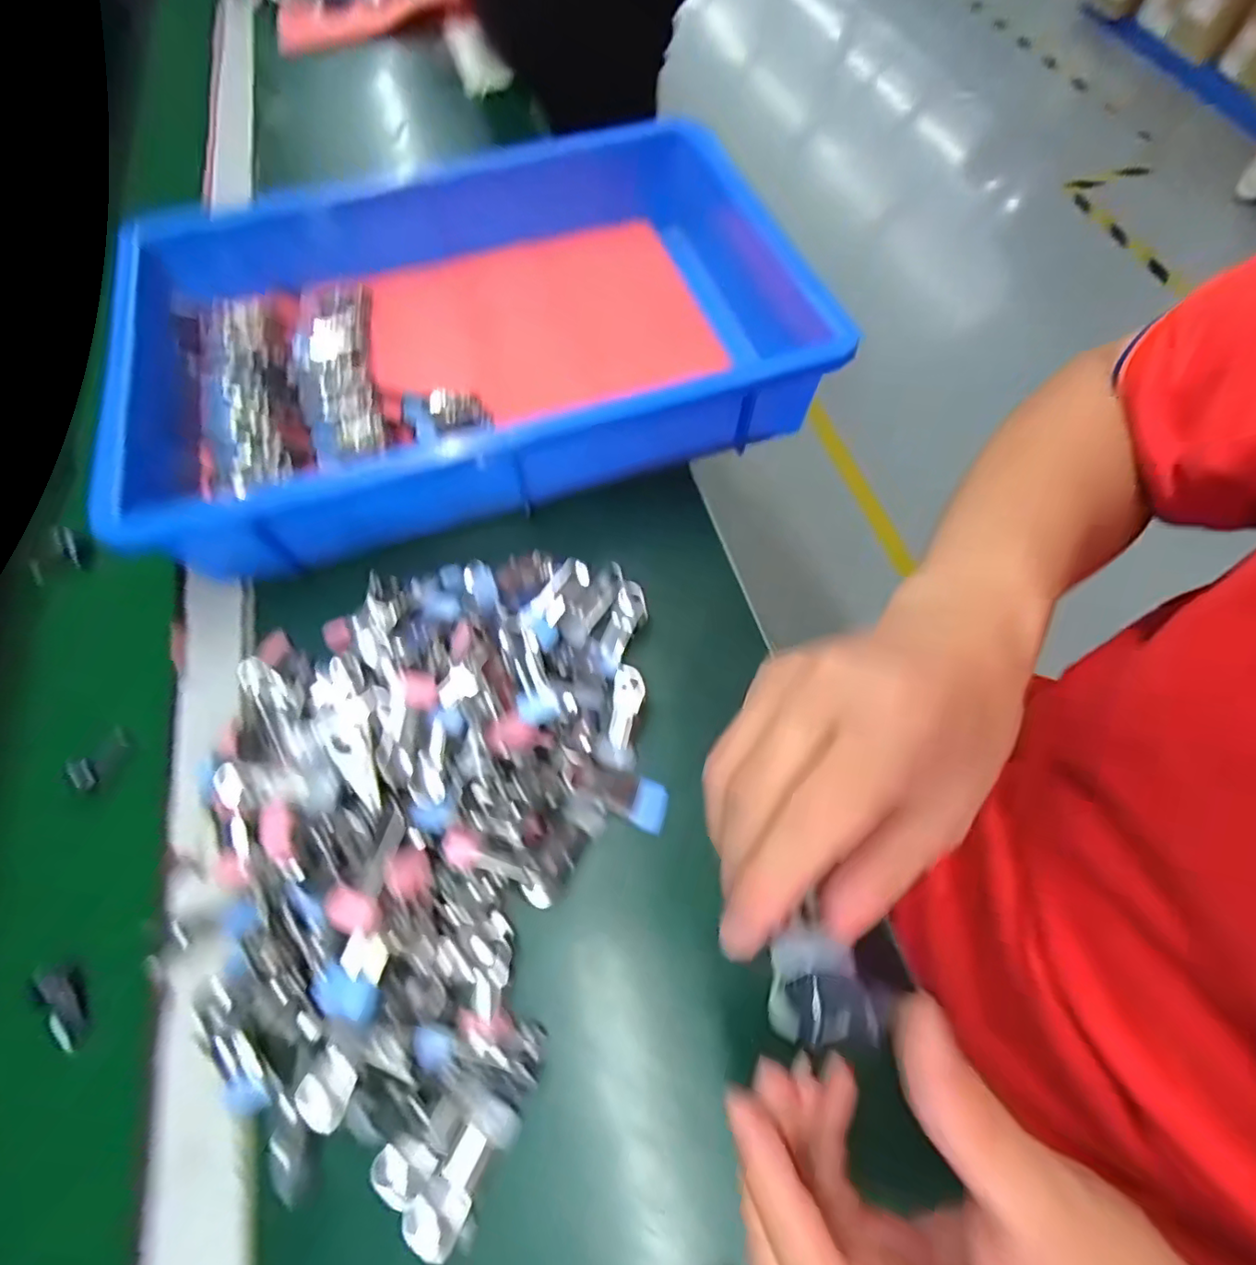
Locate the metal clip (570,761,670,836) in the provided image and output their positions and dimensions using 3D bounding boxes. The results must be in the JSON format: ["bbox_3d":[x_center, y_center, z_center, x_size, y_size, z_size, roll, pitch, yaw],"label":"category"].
[{"bbox_3d":[-0.005,0.083,0.317,0.053,0.013,0.024,26,66,-11],"label":"metal clip"}]

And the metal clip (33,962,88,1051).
[{"bbox_3d":[-0.265,0.174,0.283,0.009,0.015,0.039,-29,79,-11],"label":"metal clip"}]

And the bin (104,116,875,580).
[{"bbox_3d":[-0.111,-0.222,0.444,0.436,0.082,0.307,-15,64,-5],"label":"bin"}]

